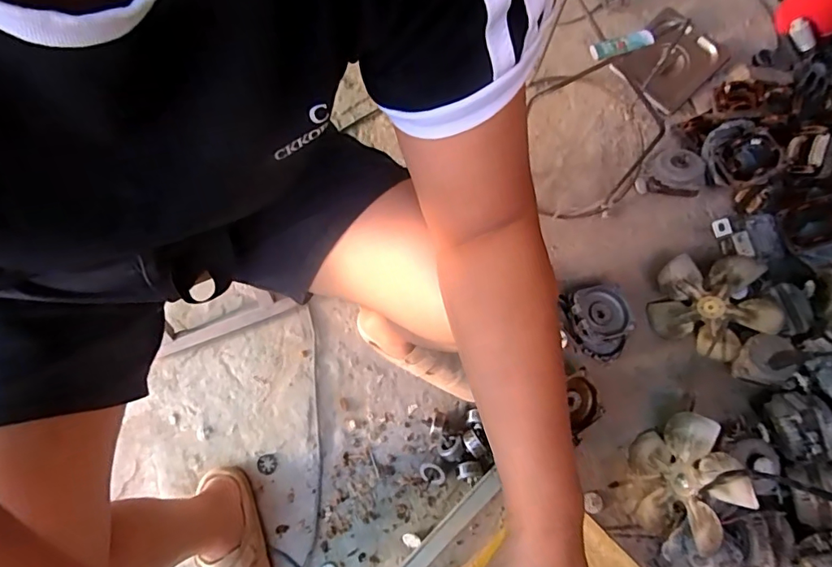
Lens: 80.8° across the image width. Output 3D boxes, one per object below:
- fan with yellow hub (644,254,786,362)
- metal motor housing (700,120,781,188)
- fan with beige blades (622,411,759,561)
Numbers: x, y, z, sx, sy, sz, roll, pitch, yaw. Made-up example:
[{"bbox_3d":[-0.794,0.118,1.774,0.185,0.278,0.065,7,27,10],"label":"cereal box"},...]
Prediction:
[{"bbox_3d":[0.479,0.035,0.784,0.177,0.169,0.026,28,33,22],"label":"fan with yellow hub"},{"bbox_3d":[0.539,-0.218,0.824,0.080,0.080,0.122,-5,76,-1],"label":"metal motor housing"},{"bbox_3d":[0.392,0.286,0.716,0.049,0.172,0.181,21,103,-22],"label":"fan with beige blades"}]

